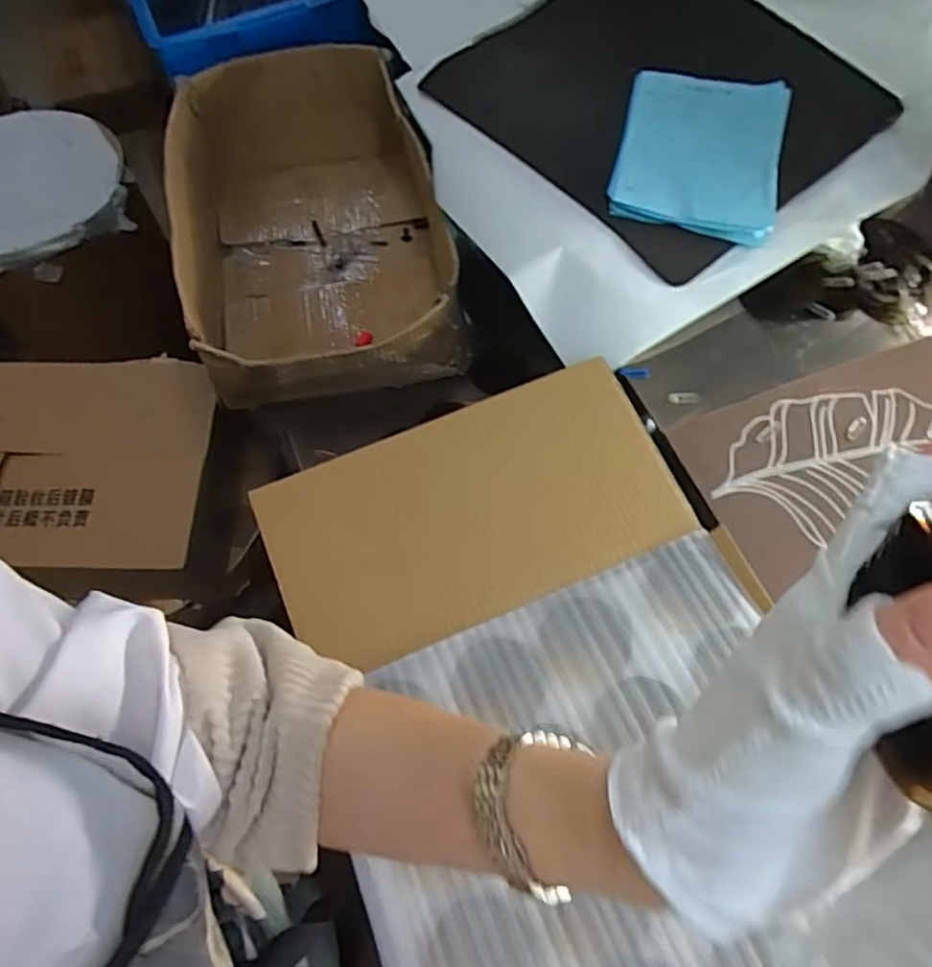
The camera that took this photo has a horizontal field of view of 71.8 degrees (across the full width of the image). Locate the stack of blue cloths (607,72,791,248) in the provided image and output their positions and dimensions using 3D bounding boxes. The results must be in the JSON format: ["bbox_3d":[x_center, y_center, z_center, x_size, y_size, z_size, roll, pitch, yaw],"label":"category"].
[{"bbox_3d":[0.226,-0.323,0.621,0.148,0.020,0.202,14,65,6],"label":"stack of blue cloths"}]

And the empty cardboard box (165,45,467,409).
[{"bbox_3d":[-0.180,-0.293,0.748,0.274,0.136,0.461,-13,65,-7],"label":"empty cardboard box"}]

